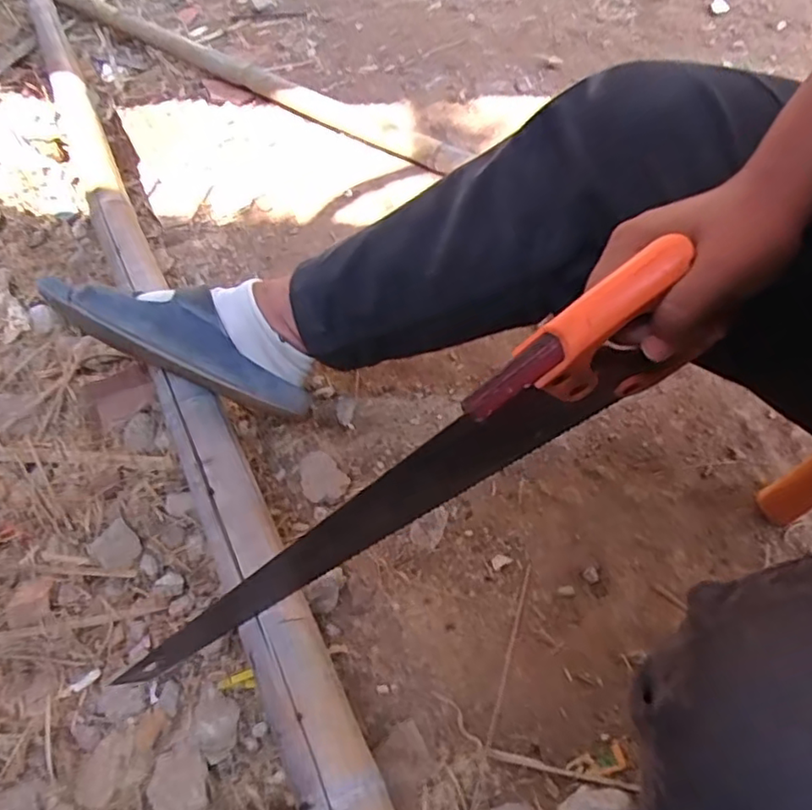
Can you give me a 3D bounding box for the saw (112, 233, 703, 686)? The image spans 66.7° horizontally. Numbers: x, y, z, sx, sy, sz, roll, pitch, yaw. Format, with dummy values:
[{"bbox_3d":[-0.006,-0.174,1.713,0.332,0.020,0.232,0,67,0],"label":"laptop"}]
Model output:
[{"bbox_3d":[-0.010,0.076,0.436,0.474,0.104,0.027,-38,52,20],"label":"saw"}]

